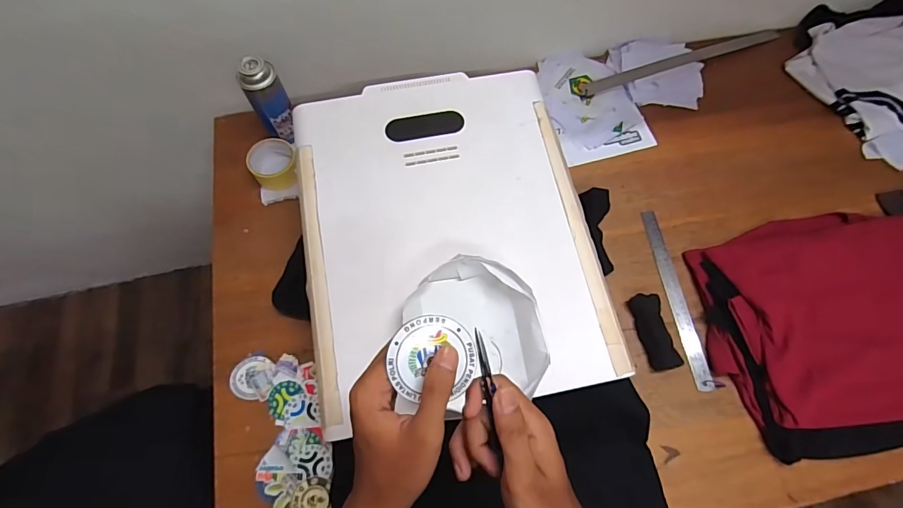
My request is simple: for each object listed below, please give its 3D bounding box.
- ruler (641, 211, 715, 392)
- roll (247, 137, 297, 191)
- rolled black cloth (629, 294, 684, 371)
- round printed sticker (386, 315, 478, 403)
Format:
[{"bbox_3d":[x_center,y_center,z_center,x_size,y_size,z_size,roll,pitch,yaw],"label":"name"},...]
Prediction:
[{"bbox_3d":[0.392,0.072,0.749,0.031,0.007,0.319,-8,69,-3],"label":"ruler"},{"bbox_3d":[-0.340,-0.172,0.814,0.082,0.036,0.094,-4,68,-3],"label":"roll"},{"bbox_3d":[0.340,0.128,0.714,0.046,0.025,0.123,-11,69,-6],"label":"rolled black cloth"},{"bbox_3d":[-0.014,0.077,0.321,0.063,0.005,0.061,0,90,-6],"label":"round printed sticker"}]

